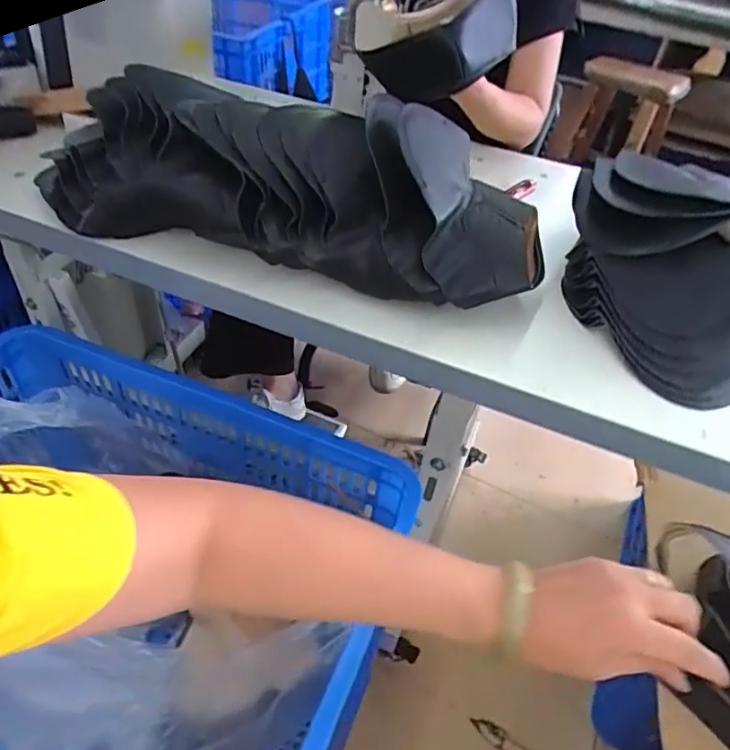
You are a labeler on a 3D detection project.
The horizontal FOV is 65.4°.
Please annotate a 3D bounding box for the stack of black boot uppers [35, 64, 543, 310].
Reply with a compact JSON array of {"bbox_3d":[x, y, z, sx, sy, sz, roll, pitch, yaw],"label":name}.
[{"bbox_3d":[-0.078,-0.214,0.608,0.528,0.156,0.158,15,44,9],"label":"stack of black boot uppers"}]

